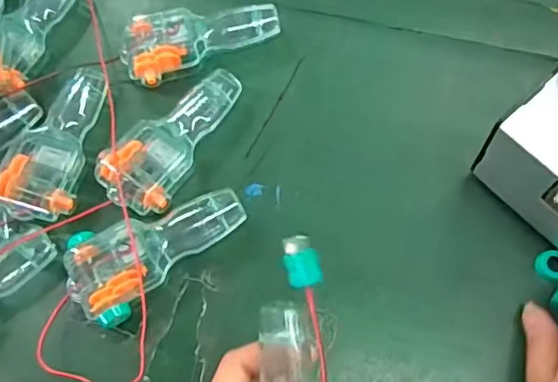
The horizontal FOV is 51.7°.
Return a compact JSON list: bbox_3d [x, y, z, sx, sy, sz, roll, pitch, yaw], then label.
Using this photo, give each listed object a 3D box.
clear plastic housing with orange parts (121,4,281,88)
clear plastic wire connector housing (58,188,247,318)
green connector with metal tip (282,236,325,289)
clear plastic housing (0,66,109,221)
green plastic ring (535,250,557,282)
[{"bbox_3d":[-0.065,-0.128,0.464,0.123,0.024,0.052,-23,67,-7],"label":"clear plastic housing with orange parts"},{"bbox_3d":[-0.084,0.038,0.398,0.125,0.027,0.050,-31,68,-10],"label":"clear plastic wire connector housing"},{"bbox_3d":[0.013,0.037,0.301,0.019,0.022,0.023,-13,66,-3],"label":"green connector with metal tip"},{"bbox_3d":[-0.170,-0.039,0.434,0.055,0.030,0.124,4,66,5],"label":"clear plastic housing"},{"bbox_3d":[0.182,0.050,0.384,0.021,0.007,0.020,-1,66,3],"label":"green plastic ring"}]

